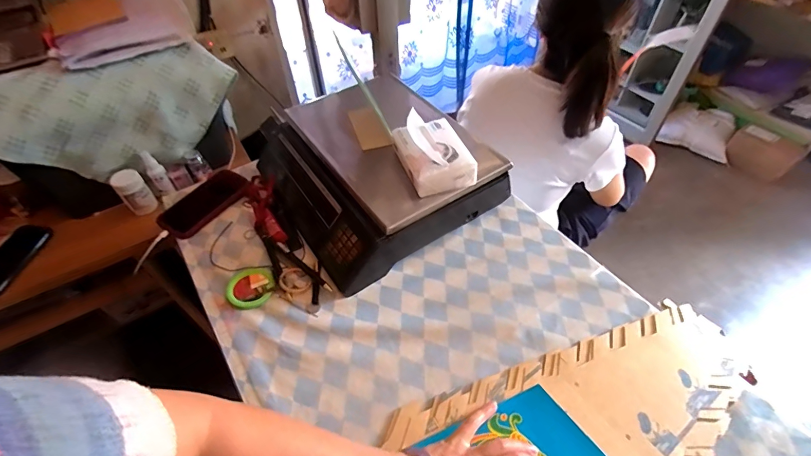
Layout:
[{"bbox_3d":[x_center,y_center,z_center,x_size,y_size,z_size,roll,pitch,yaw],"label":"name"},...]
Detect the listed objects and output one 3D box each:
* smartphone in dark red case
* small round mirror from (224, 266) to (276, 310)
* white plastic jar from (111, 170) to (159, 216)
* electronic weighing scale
[{"bbox_3d":[-0.357,-0.047,0.708,0.091,0.017,0.156,29,56,24],"label":"smartphone in dark red case"},{"bbox_3d":[-0.226,0.086,0.585,0.068,0.008,0.072,-1,49,1],"label":"small round mirror"},{"bbox_3d":[-0.577,-0.076,0.847,0.052,0.077,0.060,-34,56,-24],"label":"white plastic jar"},{"bbox_3d":[-0.062,-0.099,0.678,0.294,0.105,0.355,-29,54,-21],"label":"electronic weighing scale"}]

